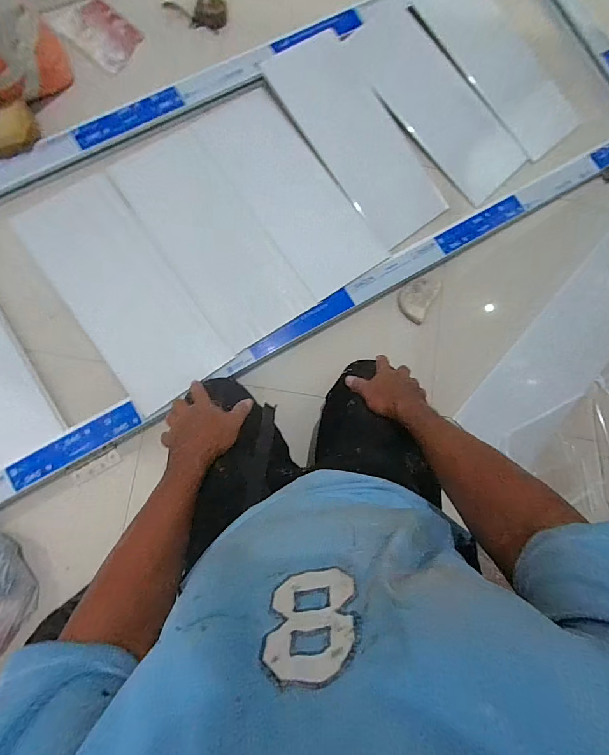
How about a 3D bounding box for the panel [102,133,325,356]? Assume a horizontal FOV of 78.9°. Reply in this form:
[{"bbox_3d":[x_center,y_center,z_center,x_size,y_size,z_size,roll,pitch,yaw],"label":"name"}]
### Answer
[{"bbox_3d":[-0.191,-0.293,0.784,0.214,0.014,0.463,-35,87,-15],"label":"panel"}]

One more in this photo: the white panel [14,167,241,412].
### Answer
[{"bbox_3d":[-0.361,-0.176,0.747,0.206,0.023,0.469,-35,91,-10],"label":"white panel"}]

